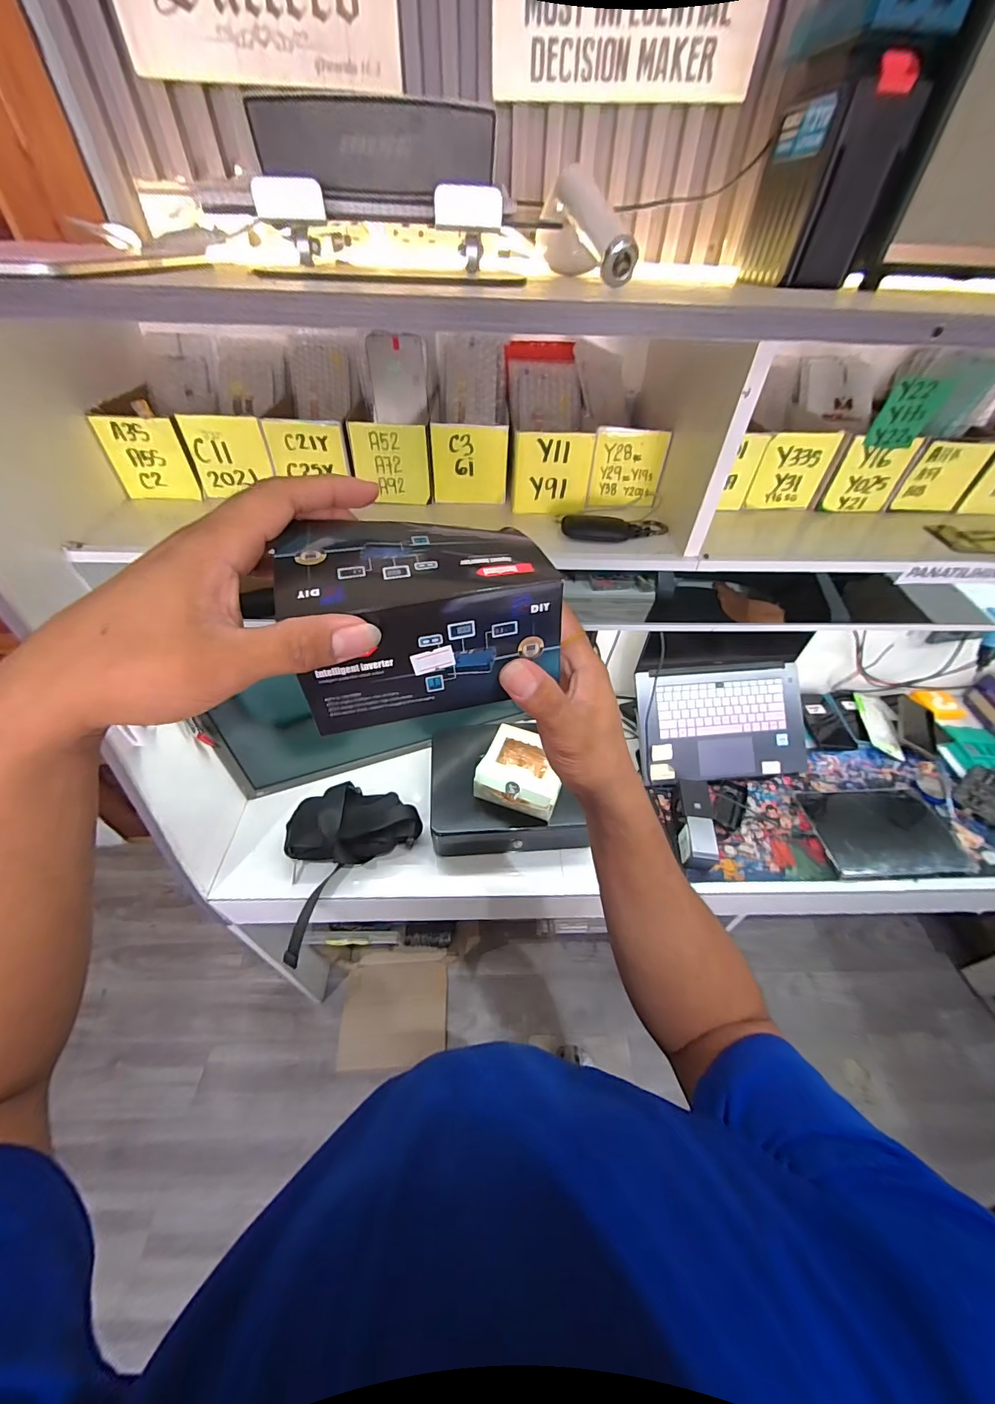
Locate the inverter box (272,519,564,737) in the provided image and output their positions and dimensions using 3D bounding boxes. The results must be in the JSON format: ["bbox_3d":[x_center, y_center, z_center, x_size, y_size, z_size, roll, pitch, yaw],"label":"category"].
[{"bbox_3d":[-0.039,-0.045,0.248,0.132,0.080,0.077,-7,46,-9],"label":"inverter box"}]

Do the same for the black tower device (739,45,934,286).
[{"bbox_3d":[0.305,-0.486,0.428,0.071,0.128,0.106,-4,46,-6],"label":"black tower device"}]

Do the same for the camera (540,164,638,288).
[{"bbox_3d":[0.082,-0.450,0.431,0.059,0.069,0.175,-4,46,-6],"label":"camera"}]

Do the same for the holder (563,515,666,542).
[{"bbox_3d":[0.144,-0.211,0.548,0.130,0.016,0.039,-5,46,-6],"label":"holder"}]

